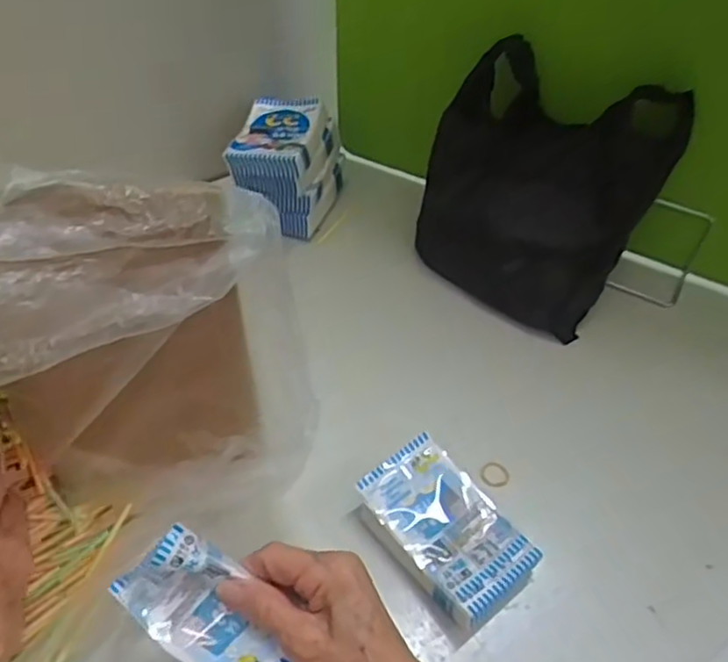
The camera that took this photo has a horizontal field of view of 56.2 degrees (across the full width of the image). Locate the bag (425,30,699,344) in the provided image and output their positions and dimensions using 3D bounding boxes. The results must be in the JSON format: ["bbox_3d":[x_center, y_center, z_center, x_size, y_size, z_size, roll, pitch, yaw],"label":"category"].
[{"bbox_3d":[0.149,-0.117,0.601,0.183,0.223,0.040,26,31,15],"label":"bag"}]

